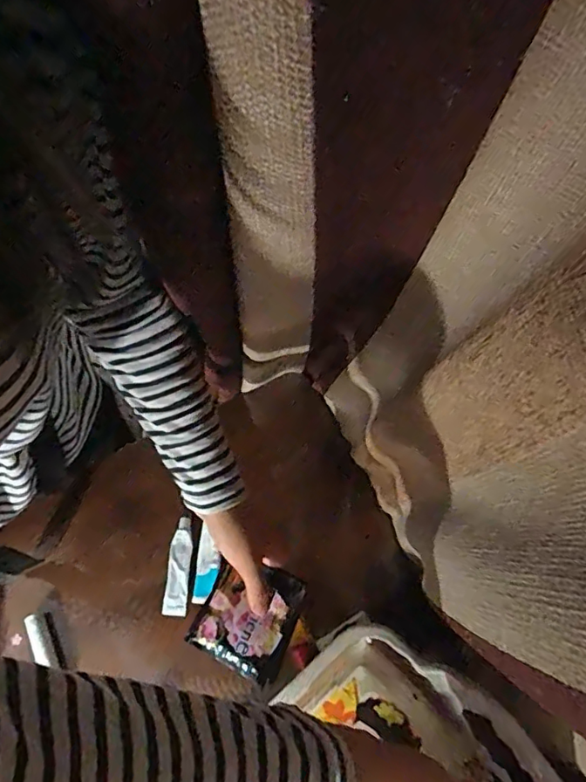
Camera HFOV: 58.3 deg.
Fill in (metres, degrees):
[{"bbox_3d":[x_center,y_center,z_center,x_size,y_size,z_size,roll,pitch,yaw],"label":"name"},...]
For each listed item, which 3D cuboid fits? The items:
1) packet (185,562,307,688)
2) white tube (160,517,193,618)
[{"bbox_3d":[-0.039,0.196,0.462,0.080,0.012,0.087,24,68,11],"label":"packet"},{"bbox_3d":[-0.125,0.192,0.576,0.024,0.018,0.099,3,66,3],"label":"white tube"}]

